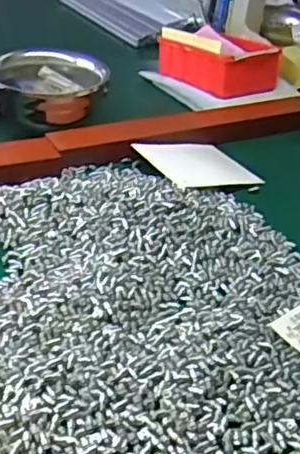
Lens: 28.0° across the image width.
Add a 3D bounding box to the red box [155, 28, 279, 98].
[{"bbox_3d":[0.083,-0.208,0.755,0.091,0.059,0.143,-21,42,-32],"label":"red box"}]

